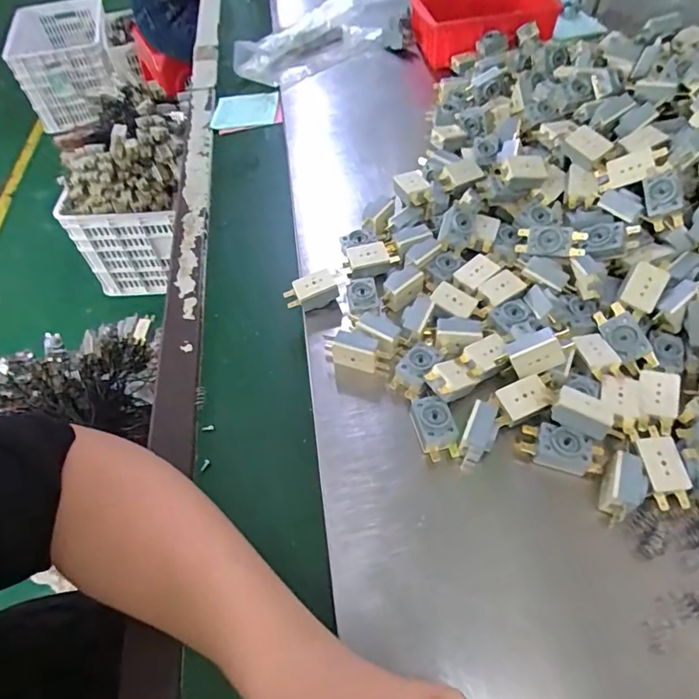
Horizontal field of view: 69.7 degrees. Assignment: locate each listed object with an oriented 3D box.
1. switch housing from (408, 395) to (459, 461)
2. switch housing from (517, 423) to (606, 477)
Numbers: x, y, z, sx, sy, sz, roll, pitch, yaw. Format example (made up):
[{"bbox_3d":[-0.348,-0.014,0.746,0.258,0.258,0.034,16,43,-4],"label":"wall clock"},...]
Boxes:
[{"bbox_3d":[0.065,0.059,0.381,0.027,0.020,0.045,-15,53,-7],"label":"switch housing"},{"bbox_3d":[0.156,0.073,0.368,0.058,0.025,0.024,16,56,16],"label":"switch housing"}]

